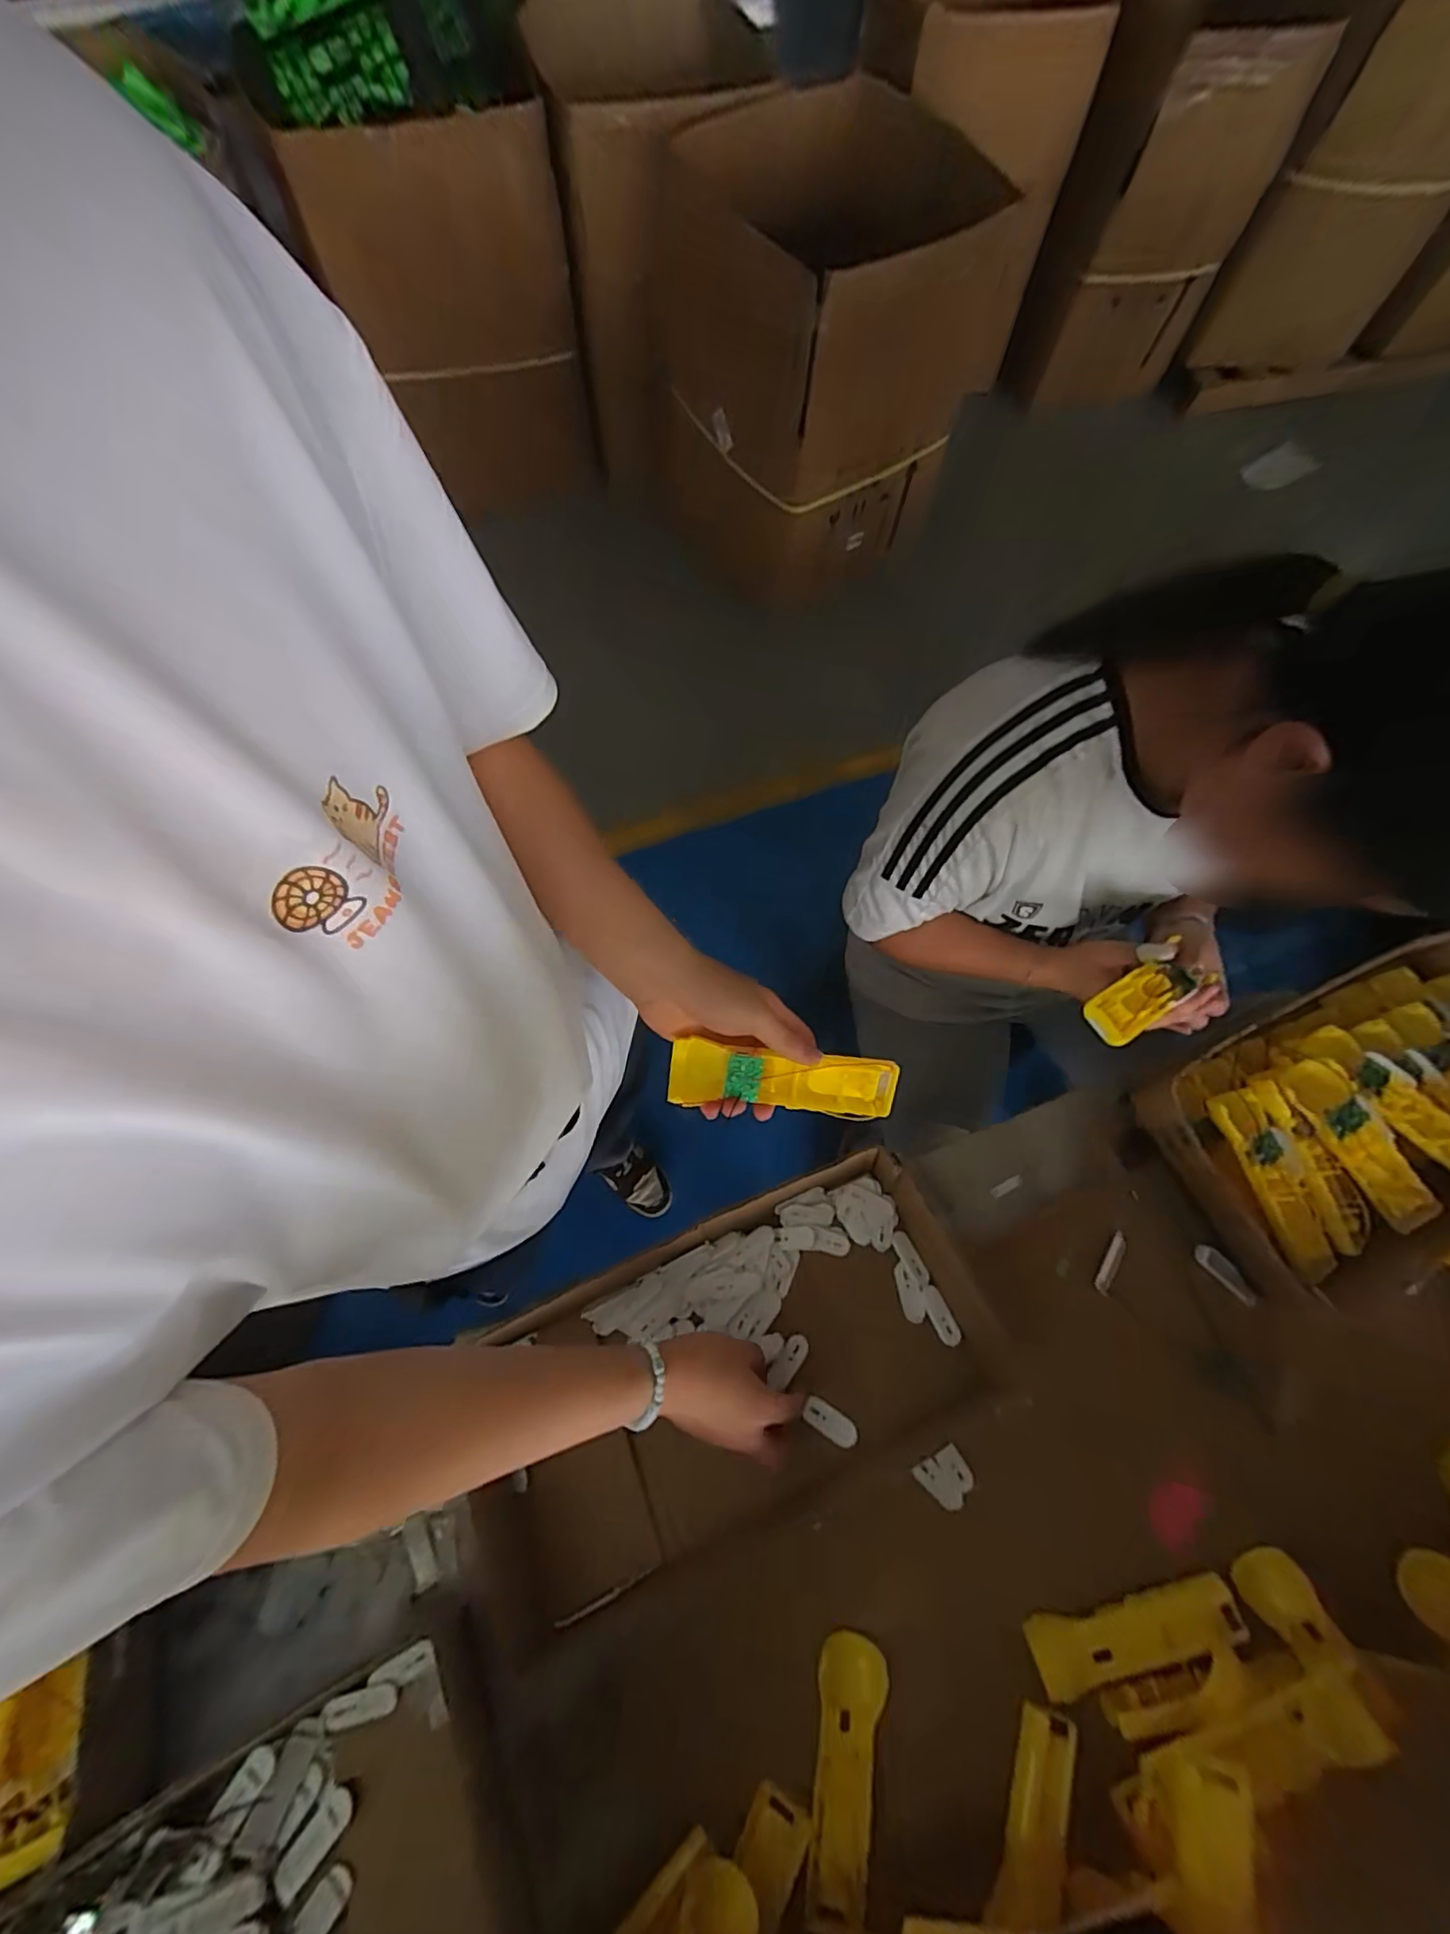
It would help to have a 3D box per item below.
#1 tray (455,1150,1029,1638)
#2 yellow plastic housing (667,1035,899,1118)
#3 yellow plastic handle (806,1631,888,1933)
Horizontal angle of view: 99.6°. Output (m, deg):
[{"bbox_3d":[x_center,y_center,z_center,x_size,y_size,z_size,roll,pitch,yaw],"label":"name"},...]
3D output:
[{"bbox_3d":[0.016,0.345,0.534,0.440,0.056,0.239,-20,73,-8],"label":"tray"},{"bbox_3d":[0.042,0.083,0.446,0.162,0.026,0.045,6,112,-4],"label":"yellow plastic housing"},{"bbox_3d":[0.090,0.606,0.458,0.049,0.028,0.158,7,71,1],"label":"yellow plastic handle"}]

